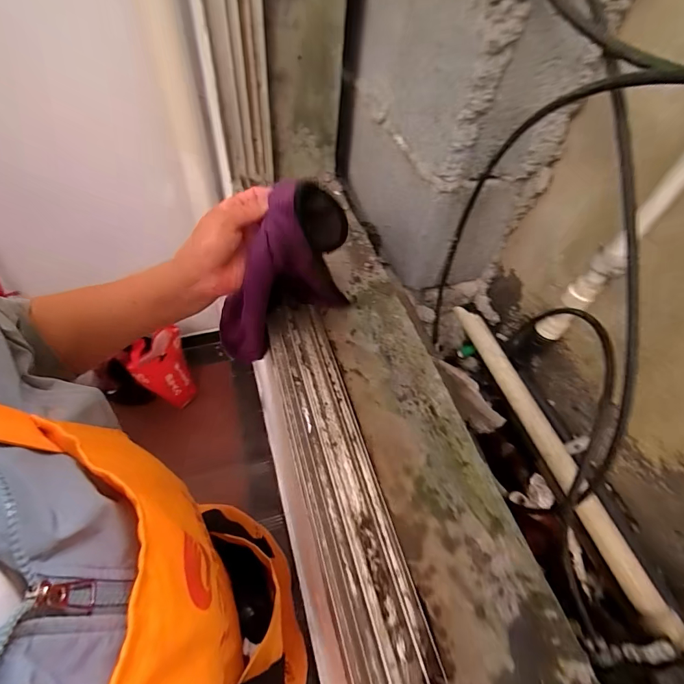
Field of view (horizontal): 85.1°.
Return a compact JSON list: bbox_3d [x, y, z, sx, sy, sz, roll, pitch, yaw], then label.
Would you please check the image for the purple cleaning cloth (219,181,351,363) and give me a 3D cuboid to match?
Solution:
[{"bbox_3d":[-0.063,-0.066,0.465,0.131,0.255,0.060,14,48,-27],"label":"purple cleaning cloth"}]

